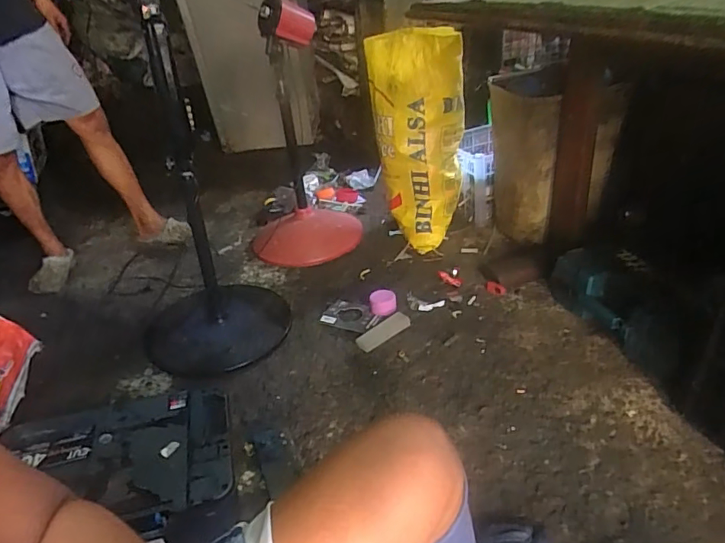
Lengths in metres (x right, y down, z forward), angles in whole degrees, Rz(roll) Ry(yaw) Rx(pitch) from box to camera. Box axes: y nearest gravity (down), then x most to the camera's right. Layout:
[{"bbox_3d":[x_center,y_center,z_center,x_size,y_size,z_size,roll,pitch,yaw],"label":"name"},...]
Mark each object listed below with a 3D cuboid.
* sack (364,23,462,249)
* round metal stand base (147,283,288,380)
[{"bbox_3d":[0.178,-0.407,1.615,0.282,0.654,0.235,-3,31,5],"label":"sack"},{"bbox_3d":[-0.403,0.148,1.396,0.388,0.057,0.355,-19,35,-19],"label":"round metal stand base"}]

